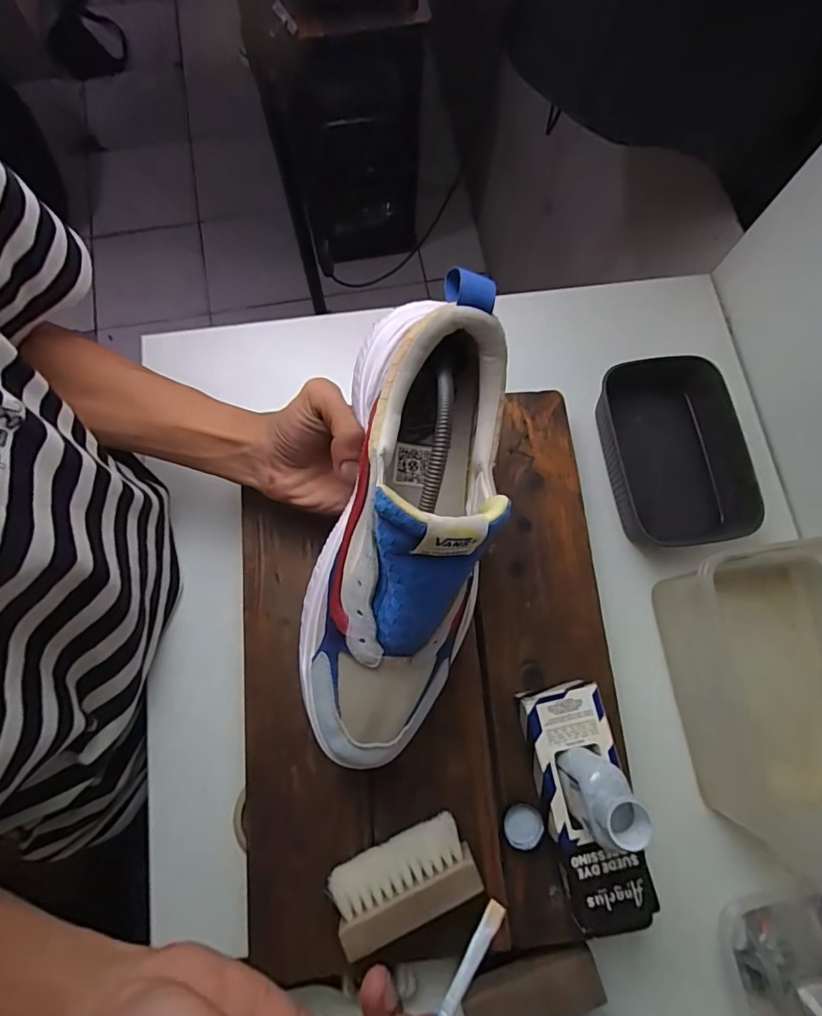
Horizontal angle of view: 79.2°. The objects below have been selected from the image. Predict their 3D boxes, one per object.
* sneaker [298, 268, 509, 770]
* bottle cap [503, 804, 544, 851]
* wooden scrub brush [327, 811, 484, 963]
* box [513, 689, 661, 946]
[{"bbox_3d":[-0.004,0.021,0.290,0.103,0.128,0.277,14,92,2],"label":"sneaker"},{"bbox_3d":[0.080,0.228,0.355,0.026,0.012,0.025,0,76,-1],"label":"bottle cap"},{"bbox_3d":[-0.005,0.248,0.333,0.092,0.035,0.043,-22,78,-6],"label":"wooden scrub brush"},{"bbox_3d":[0.116,0.200,0.347,0.057,0.041,0.146,-10,77,-4],"label":"box"}]

